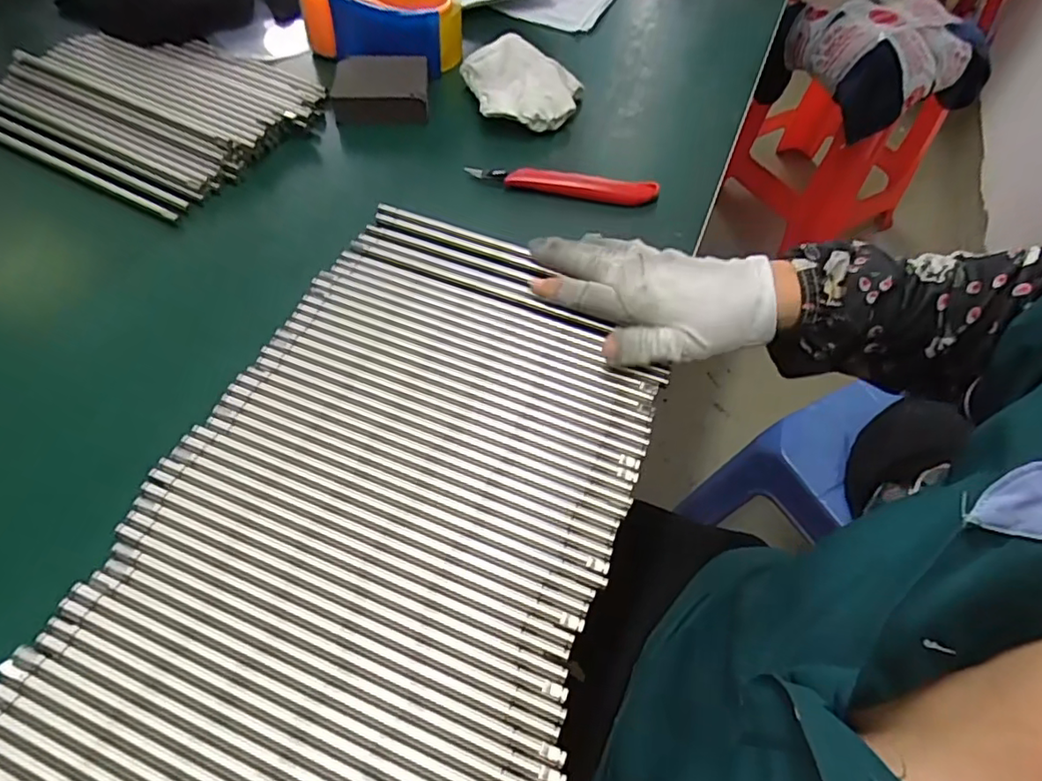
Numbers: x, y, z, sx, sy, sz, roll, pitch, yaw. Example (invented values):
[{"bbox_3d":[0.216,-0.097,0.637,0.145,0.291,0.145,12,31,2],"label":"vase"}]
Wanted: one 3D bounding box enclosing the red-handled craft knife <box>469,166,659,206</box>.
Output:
[{"bbox_3d":[0.034,-0.167,0.475,0.152,0.017,0.017,7,56,2],"label":"red-handled craft knife"}]

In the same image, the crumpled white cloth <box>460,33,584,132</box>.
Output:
[{"bbox_3d":[0.005,-0.279,0.531,0.104,0.035,0.108,-9,57,-9],"label":"crumpled white cloth"}]

